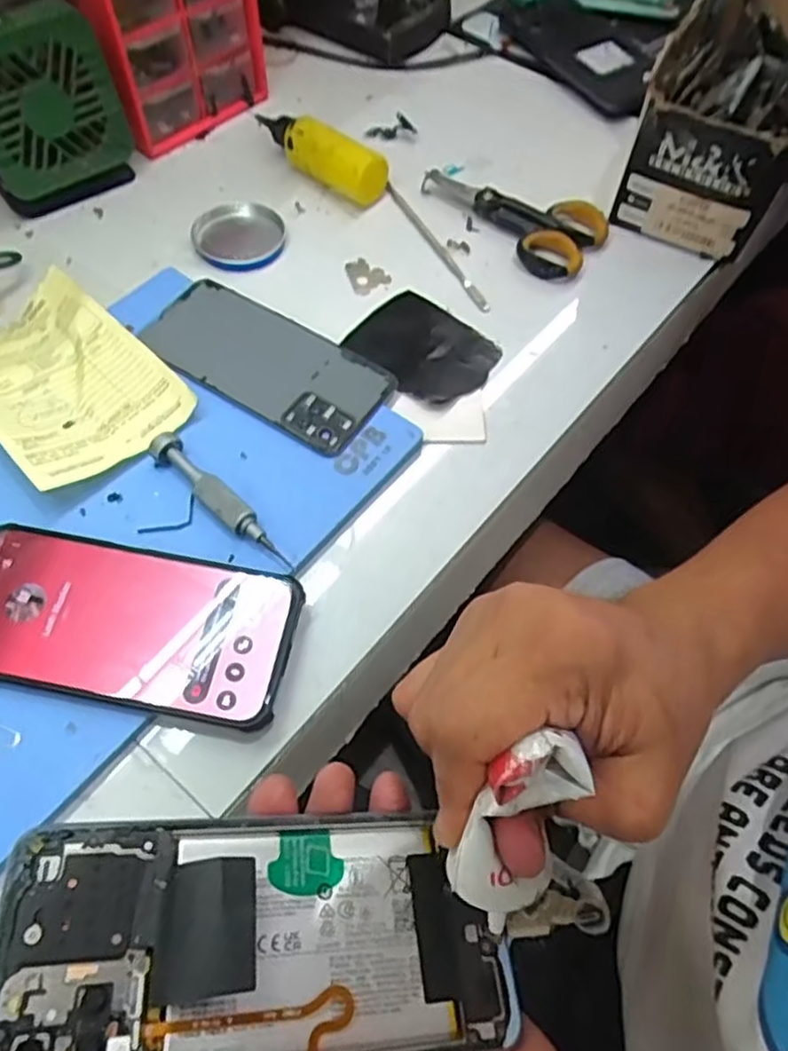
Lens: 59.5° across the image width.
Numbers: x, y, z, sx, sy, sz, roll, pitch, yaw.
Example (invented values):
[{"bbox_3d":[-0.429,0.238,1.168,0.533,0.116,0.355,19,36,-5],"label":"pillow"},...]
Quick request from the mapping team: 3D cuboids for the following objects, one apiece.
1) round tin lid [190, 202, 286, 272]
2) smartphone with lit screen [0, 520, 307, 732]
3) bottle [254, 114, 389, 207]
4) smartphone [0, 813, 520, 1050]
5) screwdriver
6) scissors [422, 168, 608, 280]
[{"bbox_3d":[-0.110,-0.206,0.493,0.064,0.011,0.062,1,61,-1],"label":"round tin lid"},{"bbox_3d":[-0.133,0.048,0.340,0.164,0.010,0.078,10,61,4],"label":"smartphone with lit screen"},{"bbox_3d":[-0.059,-0.290,0.524,0.035,0.033,0.130,-40,69,-21],"label":"bottle"},{"bbox_3d":[-0.040,0.130,0.219,0.157,0.013,0.071,5,49,-16],"label":"smartphone"},{"bbox_3d":[-0.095,-0.014,0.373,0.017,0.010,0.106,-40,69,-21],"label":"screwdriver"},{"bbox_3d":[0.086,-0.234,0.507,0.147,0.012,0.076,37,66,17],"label":"scissors"}]

